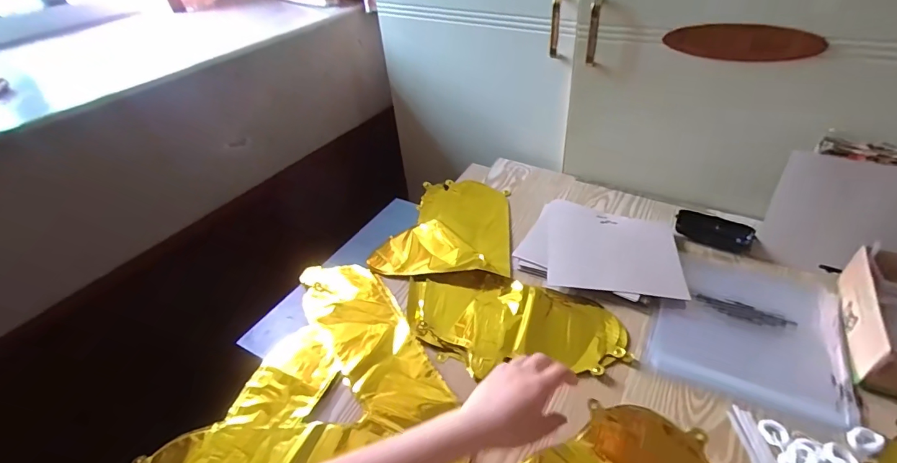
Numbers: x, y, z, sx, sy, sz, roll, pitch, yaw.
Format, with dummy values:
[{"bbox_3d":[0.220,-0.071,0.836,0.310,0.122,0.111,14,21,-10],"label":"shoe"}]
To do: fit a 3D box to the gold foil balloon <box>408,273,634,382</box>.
[{"bbox_3d":[0.079,0.122,0.591,0.293,0.012,0.166,15,44,24],"label":"gold foil balloon"}]

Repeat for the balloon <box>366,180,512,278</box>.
[{"bbox_3d":[-0.005,-0.015,0.758,0.220,0.026,0.230,0,40,7],"label":"balloon"}]

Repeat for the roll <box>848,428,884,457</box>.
[{"bbox_3d":[0.423,0.213,0.443,0.030,0.008,0.025,-22,42,-18],"label":"roll"}]

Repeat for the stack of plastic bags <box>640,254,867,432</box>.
[{"bbox_3d":[0.388,0.121,0.572,0.210,0.015,0.232,14,43,23],"label":"stack of plastic bags"}]

